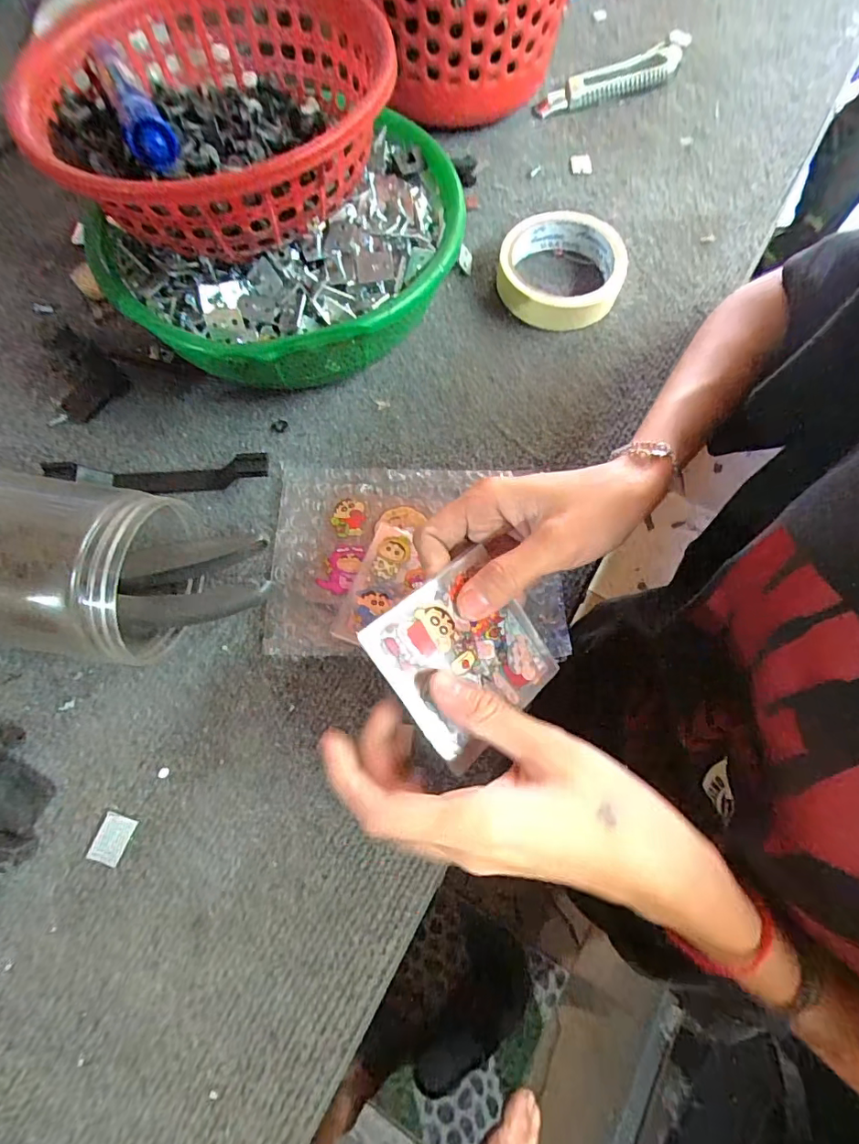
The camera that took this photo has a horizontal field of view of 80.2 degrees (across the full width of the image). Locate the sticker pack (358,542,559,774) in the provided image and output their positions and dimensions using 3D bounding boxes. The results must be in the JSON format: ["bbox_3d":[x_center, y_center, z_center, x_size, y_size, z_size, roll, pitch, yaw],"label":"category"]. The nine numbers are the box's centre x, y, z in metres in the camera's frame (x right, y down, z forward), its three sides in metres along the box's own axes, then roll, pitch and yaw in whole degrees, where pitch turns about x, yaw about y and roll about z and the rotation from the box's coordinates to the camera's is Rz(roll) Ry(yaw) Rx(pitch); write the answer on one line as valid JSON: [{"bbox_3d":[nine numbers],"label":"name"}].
[{"bbox_3d":[0.018,0.037,0.235,0.076,0.006,0.074,-35,96,-26],"label":"sticker pack"}]

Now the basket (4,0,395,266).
[{"bbox_3d":[-0.126,-0.258,0.299,0.196,0.073,0.196,10,69,4],"label":"basket"}]

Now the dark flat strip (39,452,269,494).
[{"bbox_3d":[-0.169,-0.064,0.328,0.132,0.026,0.018,-2,69,-1],"label":"dark flat strip"}]

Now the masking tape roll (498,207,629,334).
[{"bbox_3d":[0.099,-0.228,0.387,0.089,0.030,0.087,0,69,0],"label":"masking tape roll"}]

